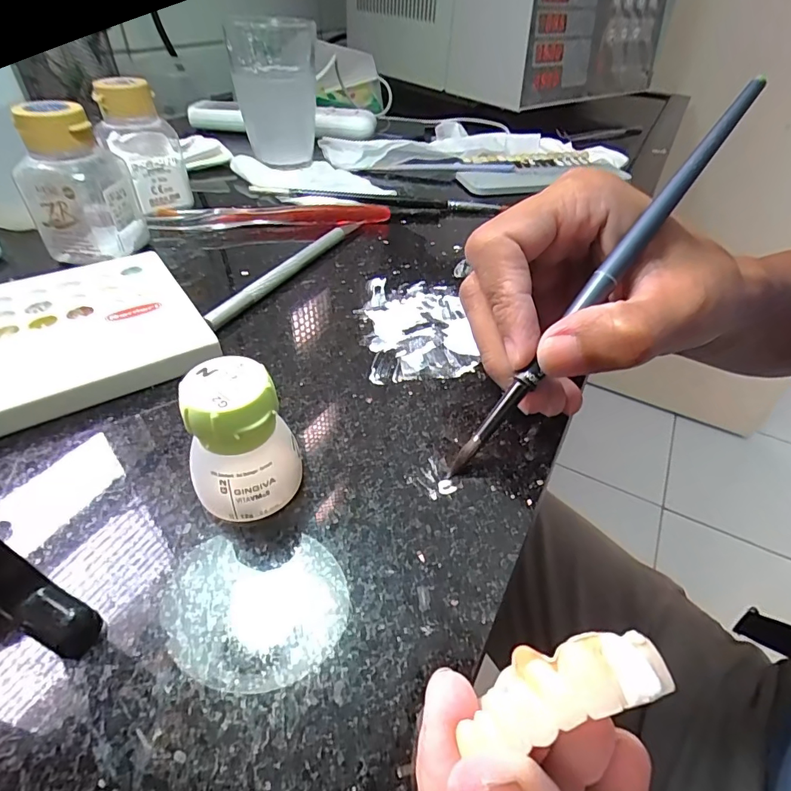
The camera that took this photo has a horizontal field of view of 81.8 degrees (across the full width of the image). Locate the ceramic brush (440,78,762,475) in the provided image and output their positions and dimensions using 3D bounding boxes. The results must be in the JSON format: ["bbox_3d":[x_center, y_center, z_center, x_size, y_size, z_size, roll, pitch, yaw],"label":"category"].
[{"bbox_3d":[0.071,-0.040,0.155,0.007,0.004,0.166,39,91,29],"label":"ceramic brush"}]

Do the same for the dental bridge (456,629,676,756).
[{"bbox_3d":[0.031,0.056,0.087,0.040,0.008,0.014,-24,47,4],"label":"dental bridge"}]

